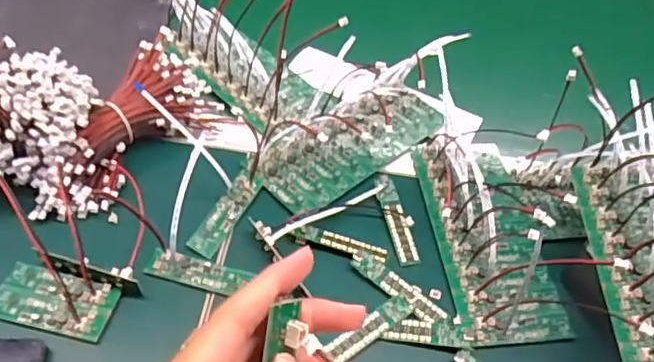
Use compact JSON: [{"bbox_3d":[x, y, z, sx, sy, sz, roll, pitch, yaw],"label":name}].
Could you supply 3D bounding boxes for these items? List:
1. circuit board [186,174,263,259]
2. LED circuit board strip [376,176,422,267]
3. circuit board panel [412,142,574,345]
[{"bbox_3d":[-0.083,0.026,0.472,0.023,0.008,0.084,21,52,12],"label":"circuit board"},{"bbox_3d":[0.059,0.030,0.482,0.019,0.009,0.087,-6,56,-13],"label":"LED circuit board strip"},{"bbox_3d":[0.136,0.034,0.471,0.088,0.030,0.194,-1,51,-7],"label":"circuit board panel"}]

